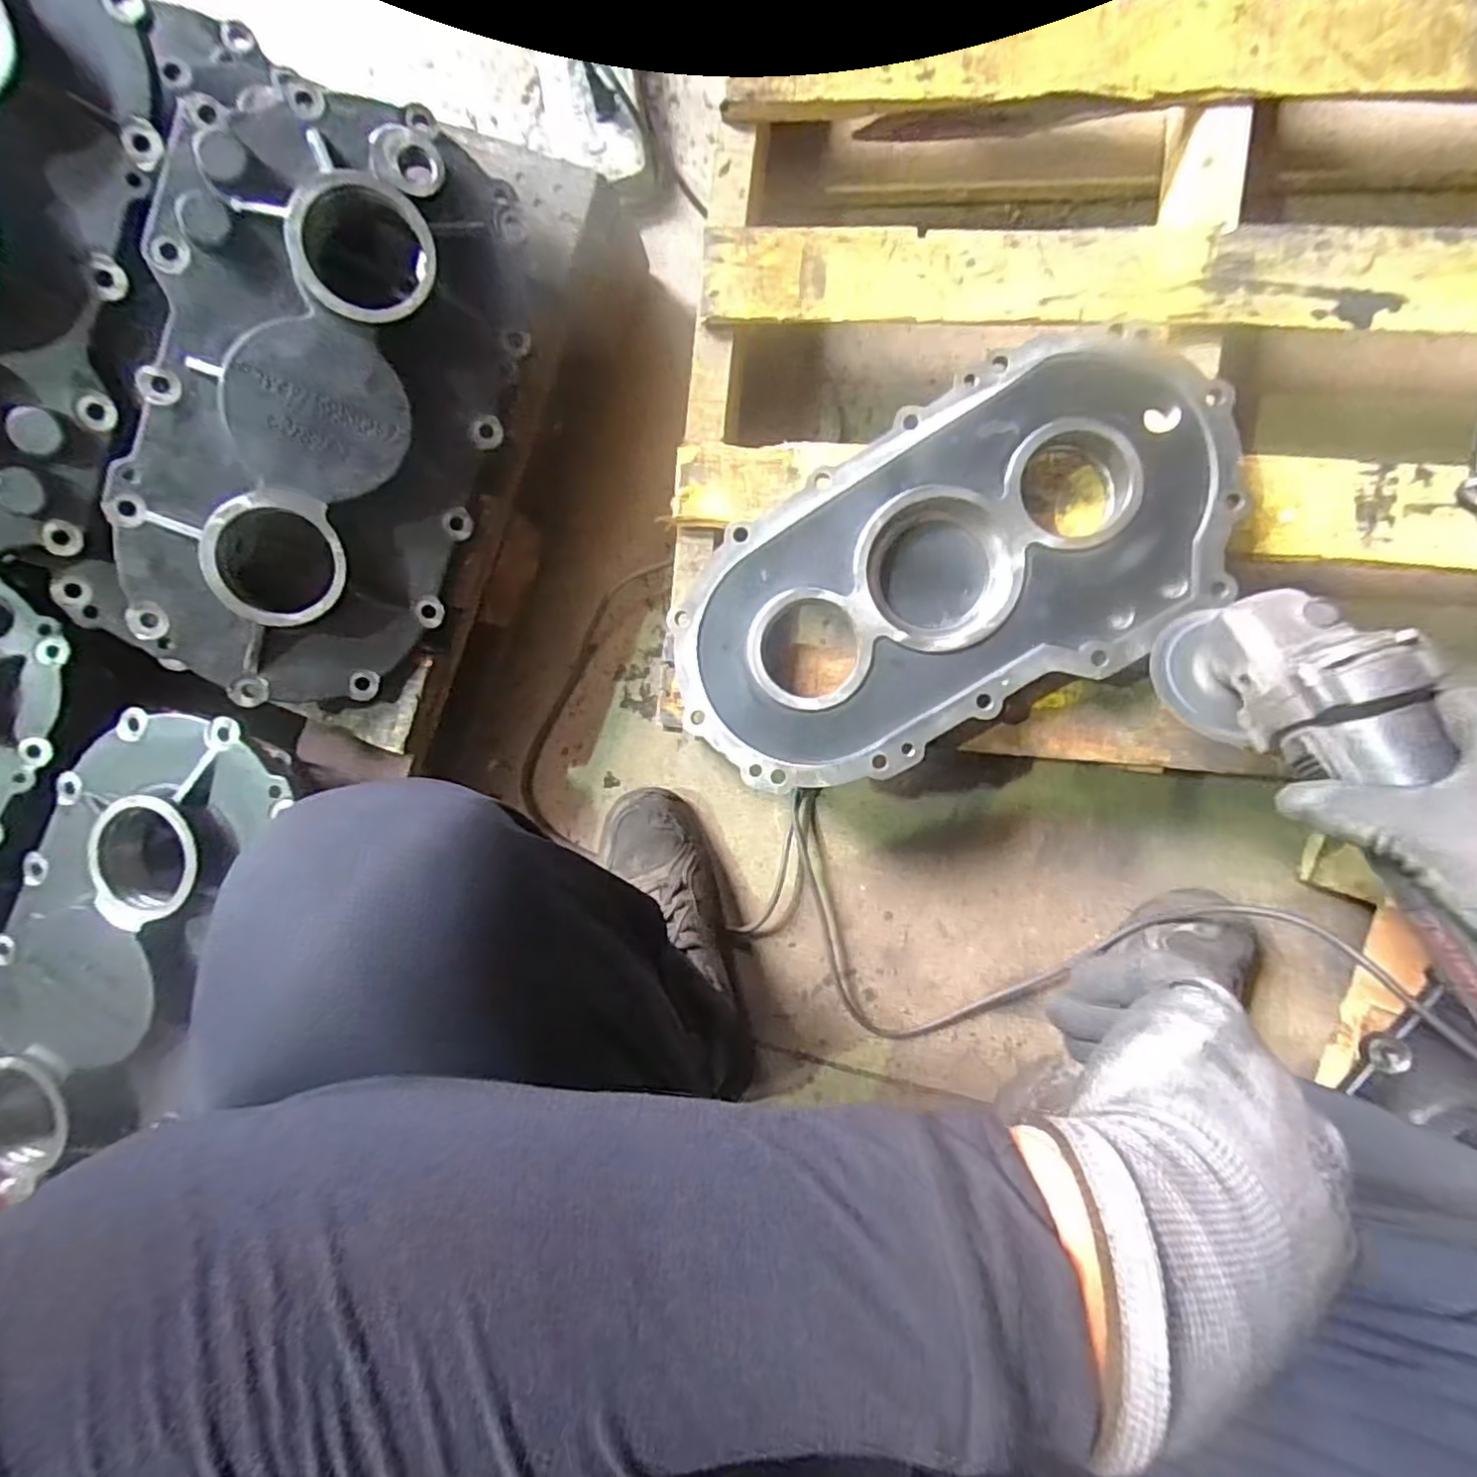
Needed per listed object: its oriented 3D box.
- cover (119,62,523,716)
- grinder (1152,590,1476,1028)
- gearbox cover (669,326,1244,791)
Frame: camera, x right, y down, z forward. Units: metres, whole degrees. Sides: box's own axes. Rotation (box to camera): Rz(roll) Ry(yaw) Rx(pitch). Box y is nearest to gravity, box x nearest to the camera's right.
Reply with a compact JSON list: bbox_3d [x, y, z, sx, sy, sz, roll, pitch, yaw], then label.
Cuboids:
[{"bbox_3d":[-0.290,-0.225,0.486,0.220,0.082,0.405,16,94,-23],"label":"cover"},{"bbox_3d":[0.328,0.056,0.338,0.069,0.098,0.320,-19,64,6],"label":"grinder"},{"bbox_3d":[0.144,-0.115,0.502,0.406,0.045,0.222,-25,88,6],"label":"gearbox cover"}]

